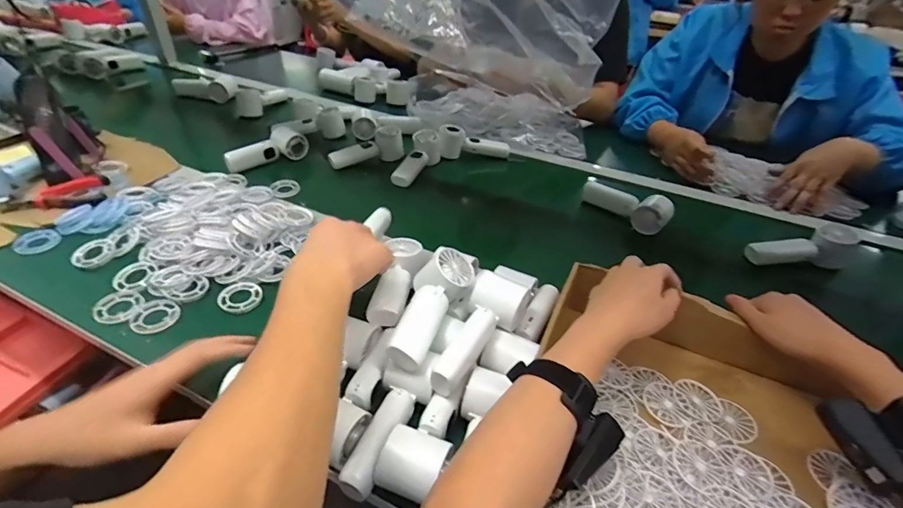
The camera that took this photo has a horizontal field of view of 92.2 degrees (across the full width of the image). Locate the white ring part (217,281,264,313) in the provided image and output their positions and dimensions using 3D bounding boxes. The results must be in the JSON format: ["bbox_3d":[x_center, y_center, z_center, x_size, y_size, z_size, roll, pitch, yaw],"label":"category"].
[{"bbox_3d":[-0.278,0.056,0.572,0.053,0.005,0.053,-15,43,-22],"label":"white ring part"}]

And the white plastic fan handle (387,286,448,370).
[{"bbox_3d":[-0.032,0.074,0.465,0.040,0.036,0.112,14,40,12],"label":"white plastic fan handle"}]

